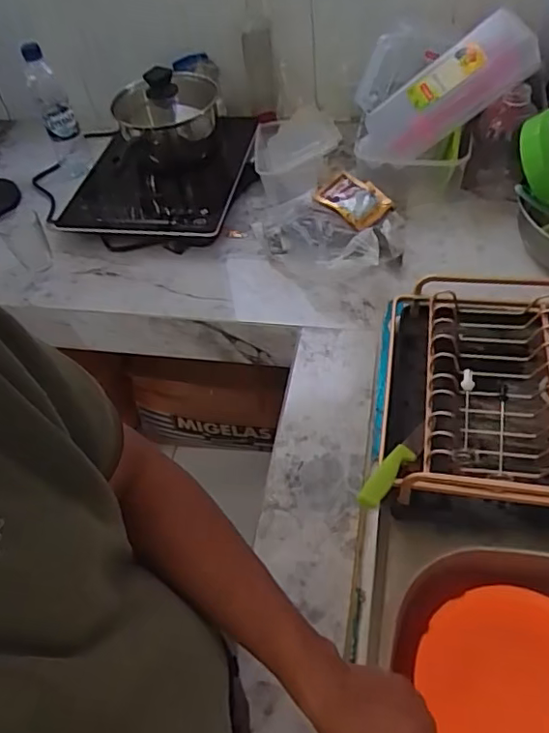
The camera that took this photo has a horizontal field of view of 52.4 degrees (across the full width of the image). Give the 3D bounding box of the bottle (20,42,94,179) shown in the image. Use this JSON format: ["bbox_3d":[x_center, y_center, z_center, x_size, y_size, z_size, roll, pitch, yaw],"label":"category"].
[{"bbox_3d":[-0.378,-0.444,0.963,0.056,0.218,0.058,-19,53,-7],"label":"bottle"}]

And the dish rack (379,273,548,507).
[{"bbox_3d":[0.324,-0.007,0.593,0.406,0.223,0.315,6,54,12],"label":"dish rack"}]

